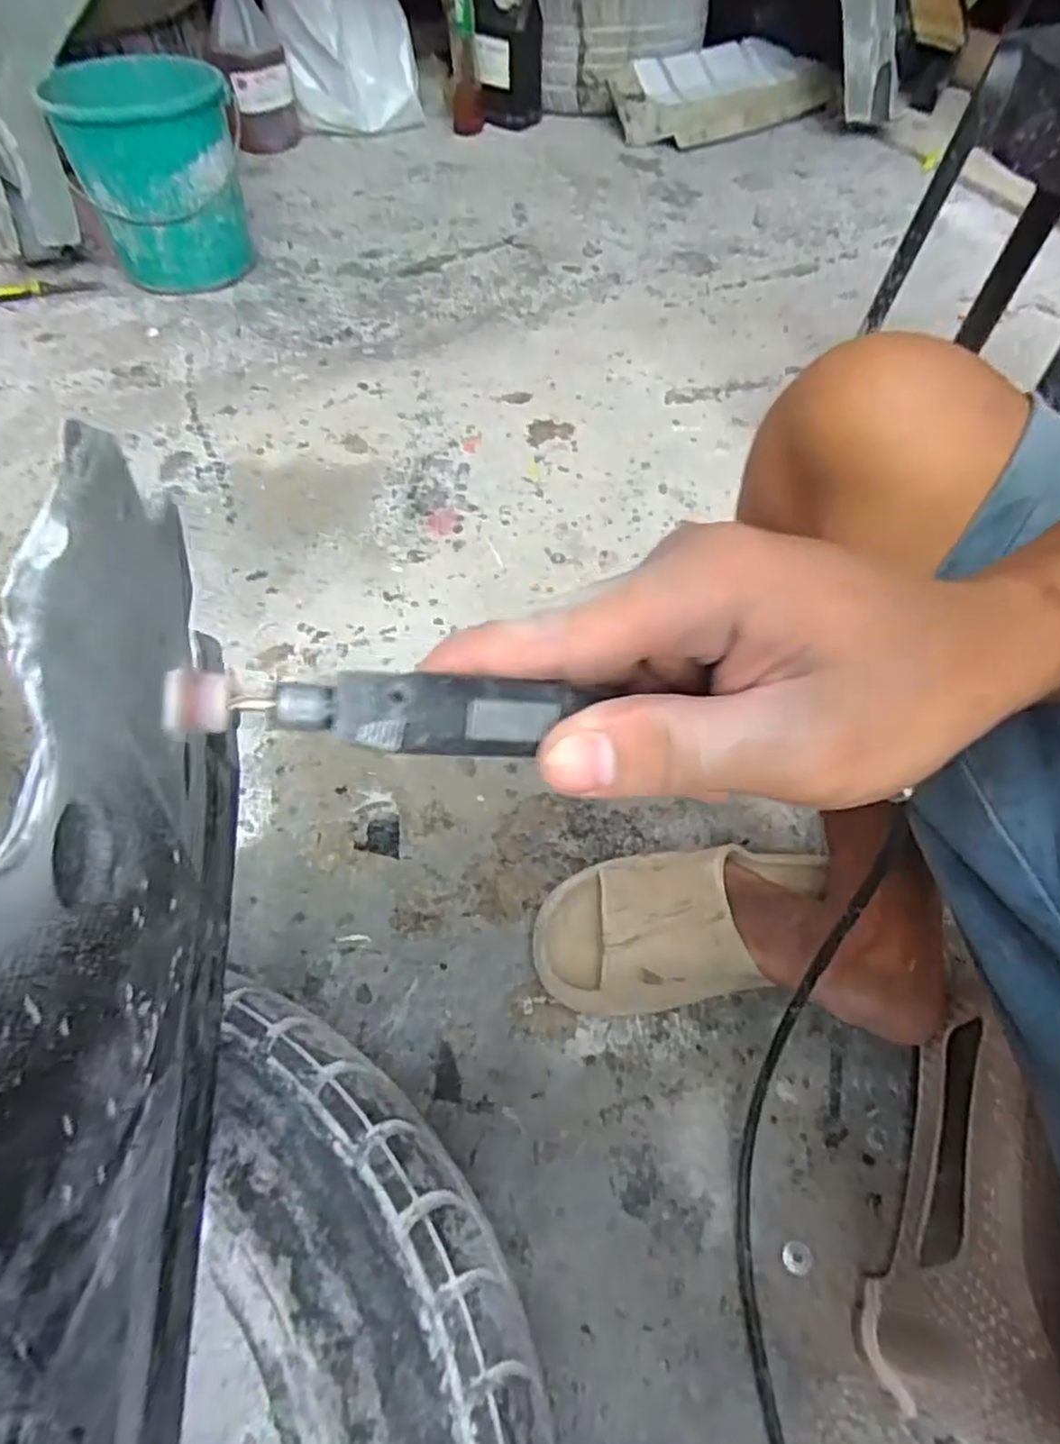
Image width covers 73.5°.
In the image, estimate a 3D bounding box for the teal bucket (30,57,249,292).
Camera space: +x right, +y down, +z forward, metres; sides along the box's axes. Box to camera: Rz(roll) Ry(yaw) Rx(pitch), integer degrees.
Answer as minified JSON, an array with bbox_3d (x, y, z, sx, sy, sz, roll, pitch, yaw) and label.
[{"bbox_3d":[-0.650,-0.963,1.262,0.280,0.269,0.260,-21,58,-14],"label":"teal bucket"}]

